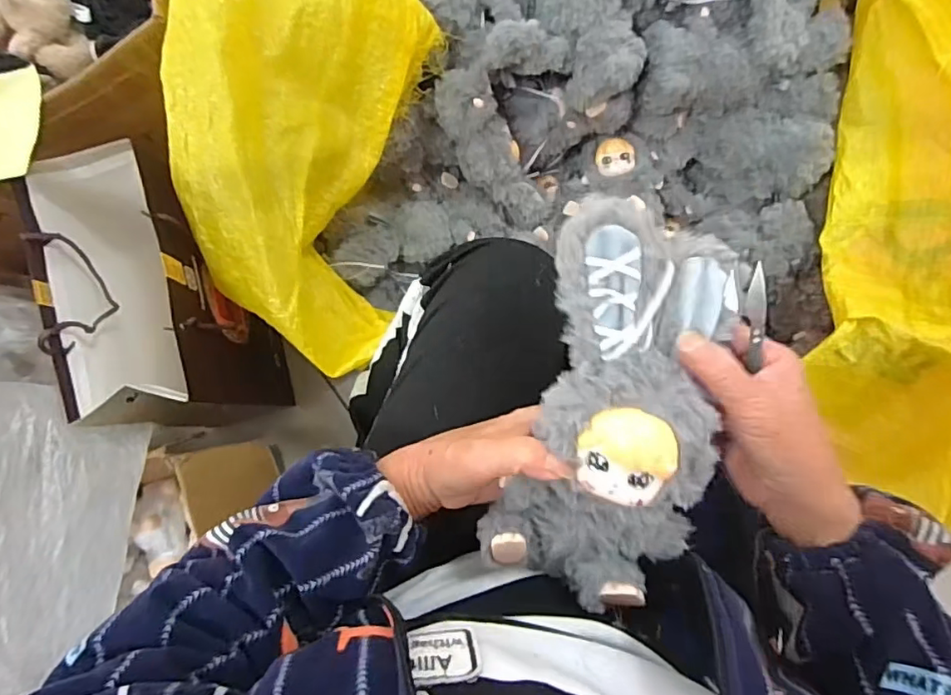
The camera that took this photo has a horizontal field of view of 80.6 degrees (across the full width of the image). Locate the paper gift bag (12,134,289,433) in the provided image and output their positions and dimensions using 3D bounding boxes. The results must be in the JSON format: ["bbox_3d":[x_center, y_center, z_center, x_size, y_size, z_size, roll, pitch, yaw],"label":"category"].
[{"bbox_3d":[-0.357,-0.060,0.673,0.146,0.253,0.297,-21,83,-1],"label":"paper gift bag"}]

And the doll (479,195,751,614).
[{"bbox_3d":[0.080,0.036,0.310,0.106,0.045,0.216,12,93,3],"label":"doll"}]

